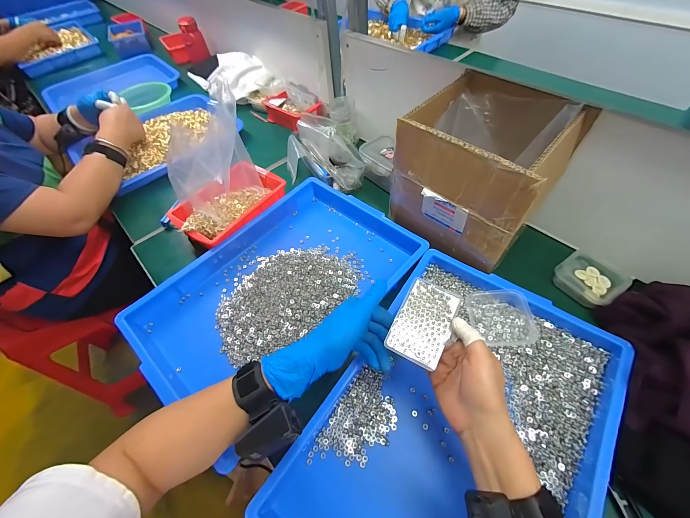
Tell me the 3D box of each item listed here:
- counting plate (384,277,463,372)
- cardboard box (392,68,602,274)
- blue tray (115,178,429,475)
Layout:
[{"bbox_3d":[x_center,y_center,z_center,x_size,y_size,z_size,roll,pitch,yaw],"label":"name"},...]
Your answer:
[{"bbox_3d":[0.091,0.071,0.335,0.059,0.010,0.095,23,60,19],"label":"counting plate"},{"bbox_3d":[0.210,-0.133,0.469,0.188,0.201,0.202,-40,61,-21],"label":"cardboard box"},{"bbox_3d":[-0.098,0.051,0.487,0.302,0.059,0.424,33,63,24],"label":"blue tray"}]

